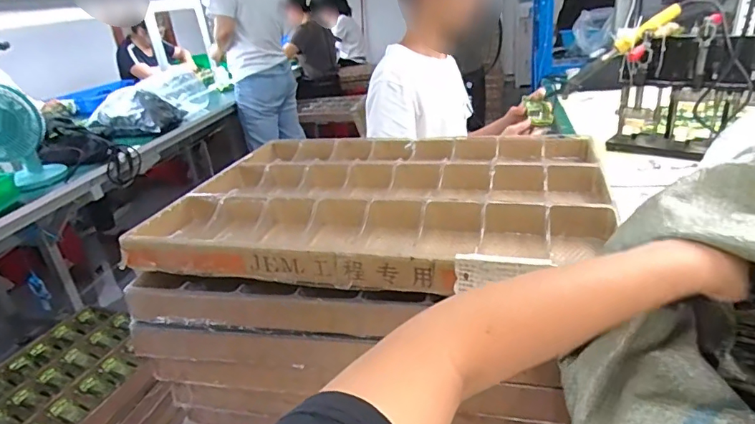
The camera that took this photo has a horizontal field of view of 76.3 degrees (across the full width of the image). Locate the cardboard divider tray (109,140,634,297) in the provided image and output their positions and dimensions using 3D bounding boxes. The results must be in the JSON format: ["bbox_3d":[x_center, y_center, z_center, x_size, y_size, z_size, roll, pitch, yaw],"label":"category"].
[{"bbox_3d":[0.007,-0.028,0.772,0.642,0.057,0.458,1,26,16],"label":"cardboard divider tray"}]

